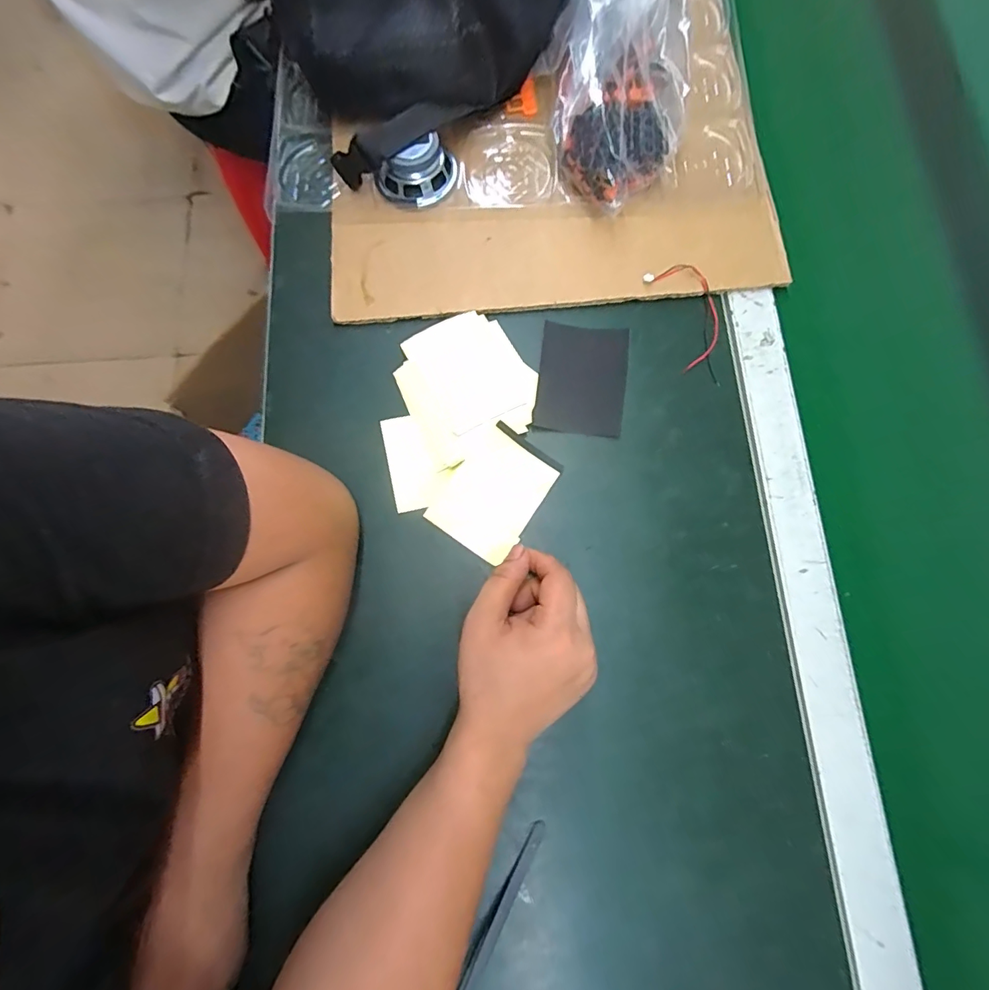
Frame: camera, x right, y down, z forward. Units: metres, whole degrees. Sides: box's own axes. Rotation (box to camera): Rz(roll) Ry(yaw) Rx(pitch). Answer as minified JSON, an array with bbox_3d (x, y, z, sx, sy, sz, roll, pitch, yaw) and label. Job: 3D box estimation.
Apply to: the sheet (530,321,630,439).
[{"bbox_3d":[0.073,-0.097,0.397,0.073,0.004,0.096,8,78,3],"label":"sheet"}]

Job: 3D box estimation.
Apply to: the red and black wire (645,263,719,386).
[{"bbox_3d":[0.170,-0.145,0.399,0.050,0.010,0.110,-19,78,-3],"label":"red and black wire"}]

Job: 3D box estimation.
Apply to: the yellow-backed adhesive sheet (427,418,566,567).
[{"bbox_3d":[0.001,-0.002,0.372,0.069,0.005,0.095,36,85,5],"label":"yellow-backed adhesive sheet"}]

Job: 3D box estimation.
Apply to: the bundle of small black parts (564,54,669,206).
[{"bbox_3d":[0.112,-0.318,0.412,0.085,0.047,0.126,20,79,5],"label":"bundle of small black parts"}]

